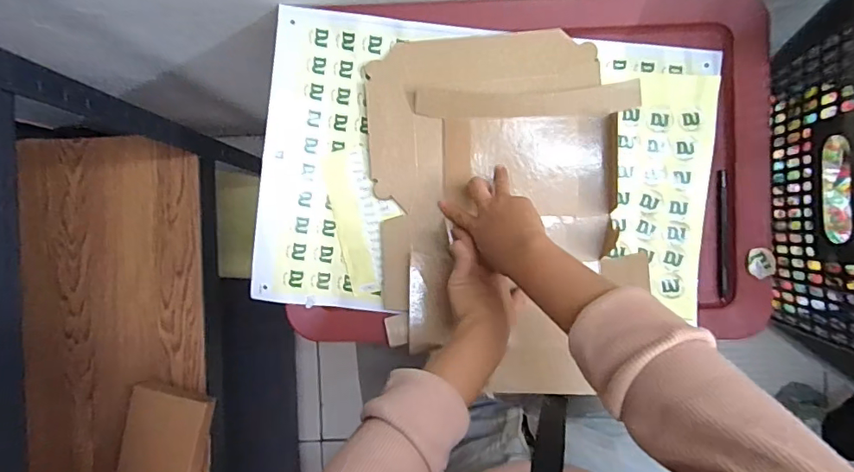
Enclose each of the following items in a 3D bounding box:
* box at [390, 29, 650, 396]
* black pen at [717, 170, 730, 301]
[{"bbox_3d":[0.091,-0.028,0.518,0.263,0.042,0.375,-2,90,3],"label":"box"},{"bbox_3d":[0.316,-0.001,0.516,0.010,0.006,0.135,0,90,3],"label":"black pen"}]

